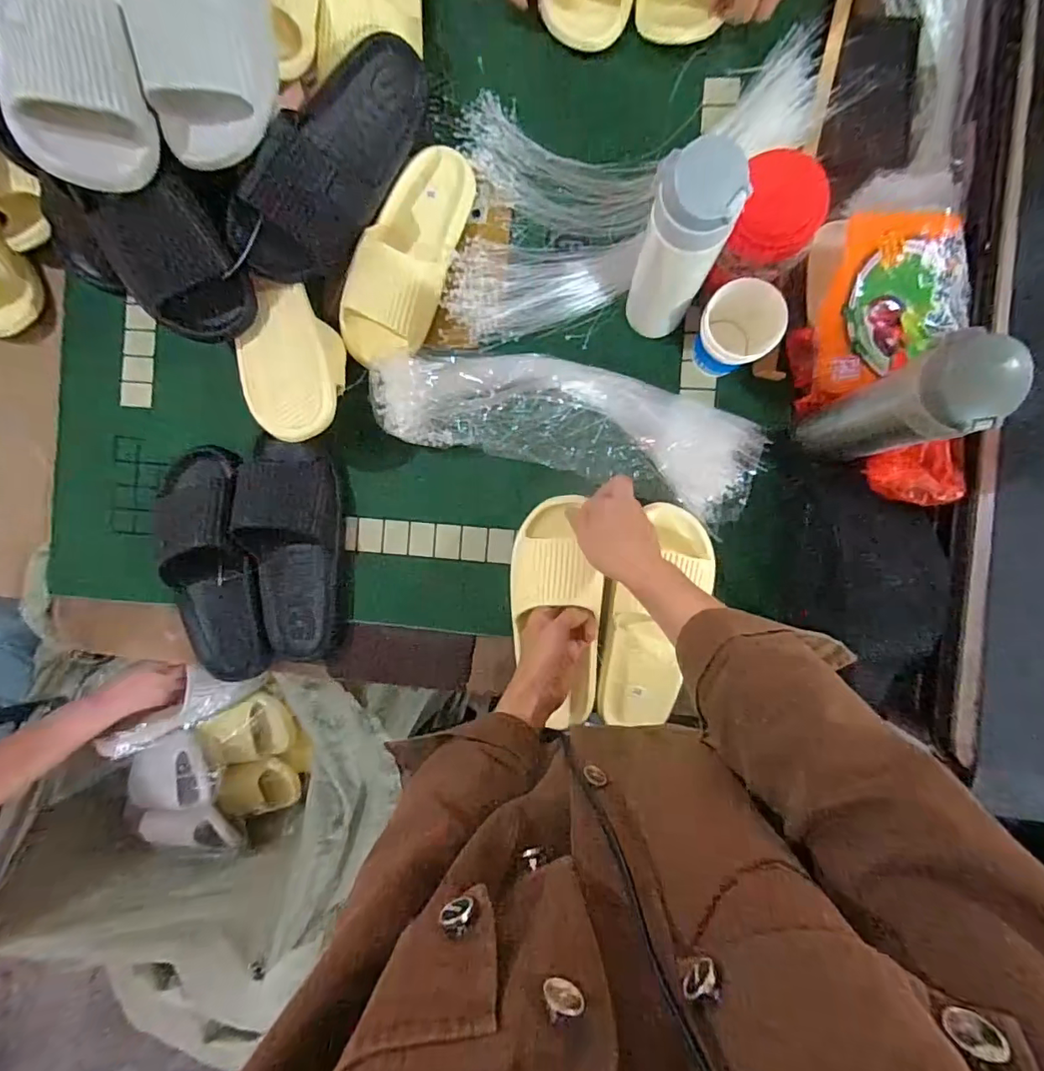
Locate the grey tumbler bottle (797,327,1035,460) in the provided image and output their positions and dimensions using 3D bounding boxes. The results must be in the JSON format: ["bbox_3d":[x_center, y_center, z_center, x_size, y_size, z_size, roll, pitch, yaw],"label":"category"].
[{"bbox_3d":[0.315,-0.107,0.446,0.071,0.192,0.066,0,91,6],"label":"grey tumbler bottle"}]

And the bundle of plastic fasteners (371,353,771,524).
[{"bbox_3d":[0.049,-0.122,0.560,0.403,0.054,0.128,15,92,5],"label":"bundle of plastic fasteners"}]

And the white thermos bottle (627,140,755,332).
[{"bbox_3d":[0.136,-0.243,0.461,0.059,0.230,0.055,0,91,6],"label":"white thermos bottle"}]

